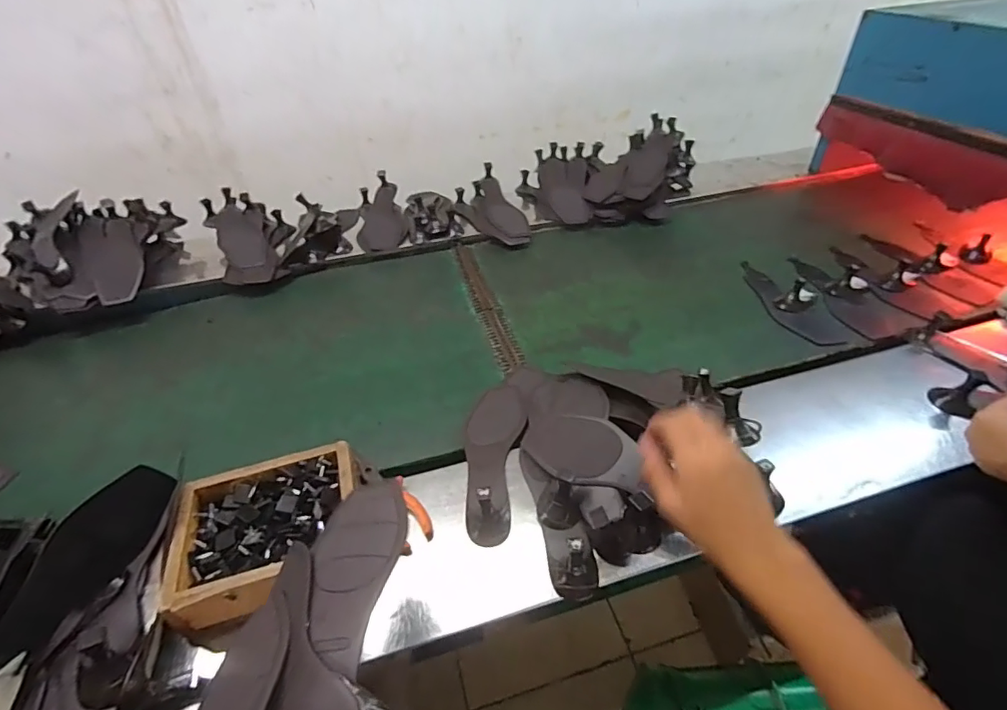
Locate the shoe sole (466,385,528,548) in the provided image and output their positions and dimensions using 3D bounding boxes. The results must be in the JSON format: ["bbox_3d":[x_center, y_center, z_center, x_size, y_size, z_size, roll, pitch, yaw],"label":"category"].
[{"bbox_3d":[-0.010,0.115,0.642,0.080,0.055,0.255,-2,41,2],"label":"shoe sole"}]

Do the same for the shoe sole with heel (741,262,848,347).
[{"bbox_3d":[0.510,-0.115,0.897,0.104,0.050,0.265,-4,41,-1],"label":"shoe sole with heel"}]

